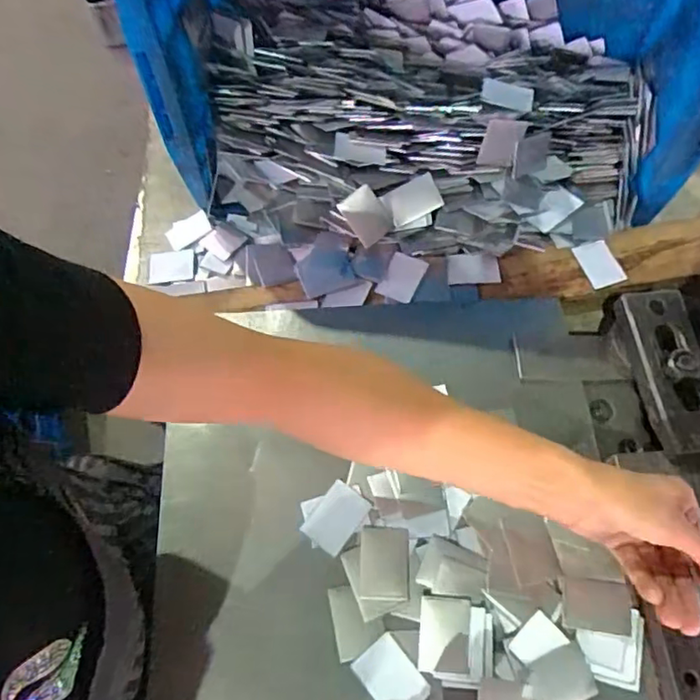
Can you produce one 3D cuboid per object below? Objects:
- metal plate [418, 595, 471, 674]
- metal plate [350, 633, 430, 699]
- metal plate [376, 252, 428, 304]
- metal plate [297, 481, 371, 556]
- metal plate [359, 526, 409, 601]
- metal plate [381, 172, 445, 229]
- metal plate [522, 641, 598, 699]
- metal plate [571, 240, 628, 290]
[{"bbox_3d":[0.066,0.198,0.416,0.034,0.005,0.047,6,65,2],"label":"metal plate"},{"bbox_3d":[0.028,0.224,0.407,0.034,0.004,0.047,-35,70,-16],"label":"metal plate"},{"bbox_3d":[0.048,-0.067,0.556,0.033,0.004,0.048,26,74,8],"label":"metal plate"},{"bbox_3d":[-0.010,0.127,0.450,0.034,0.004,0.047,35,72,16],"label":"metal plate"},{"bbox_3d":[0.025,0.156,0.437,0.036,0.005,0.050,1,64,0],"label":"metal plate"},{"bbox_3d":[0.058,-0.138,0.551,0.047,0.005,0.036,-25,79,12],"label":"metal plate"},{"bbox_3d":[0.141,0.226,0.404,0.050,0.004,0.039,-17,79,-19],"label":"metal plate"},{"bbox_3d":[0.233,-0.080,0.559,0.033,0.004,0.046,-21,69,-1],"label":"metal plate"}]

